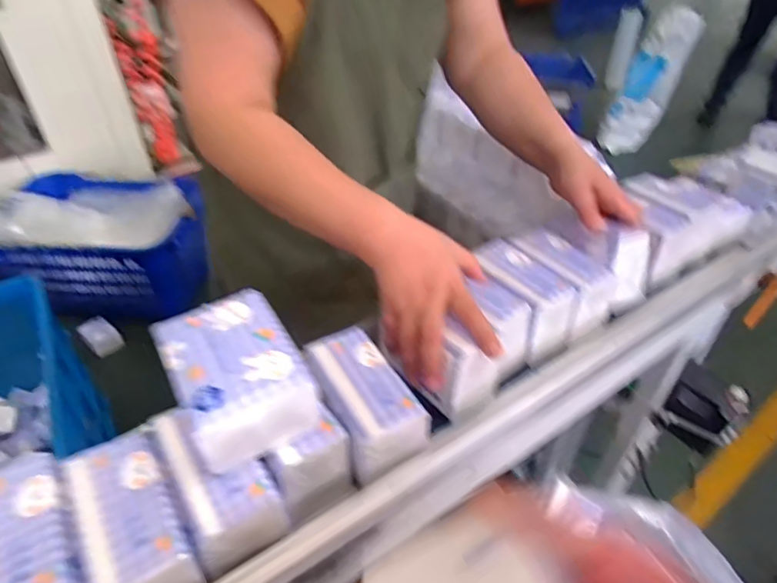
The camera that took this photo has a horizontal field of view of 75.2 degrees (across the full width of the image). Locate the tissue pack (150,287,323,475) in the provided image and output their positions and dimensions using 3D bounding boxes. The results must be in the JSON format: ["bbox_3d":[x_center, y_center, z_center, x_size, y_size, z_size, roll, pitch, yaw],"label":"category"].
[{"bbox_3d":[-0.122,0.063,0.403,0.091,0.060,0.123,-23,46,-23],"label":"tissue pack"}]

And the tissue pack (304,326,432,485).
[{"bbox_3d":[-0.021,0.105,0.466,0.067,0.070,0.134,-21,45,-21],"label":"tissue pack"}]

